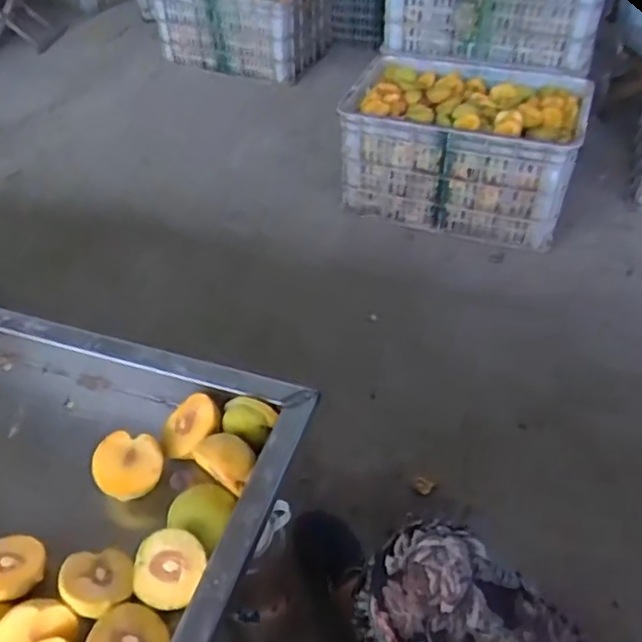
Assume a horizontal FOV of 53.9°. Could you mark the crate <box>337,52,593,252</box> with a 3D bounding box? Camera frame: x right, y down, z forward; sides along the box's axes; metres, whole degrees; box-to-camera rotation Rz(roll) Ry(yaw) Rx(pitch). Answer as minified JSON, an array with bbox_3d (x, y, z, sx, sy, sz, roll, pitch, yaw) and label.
[{"bbox_3d":[0.321,-0.399,1.460,0.511,0.257,0.344,18,47,20],"label":"crate"}]

